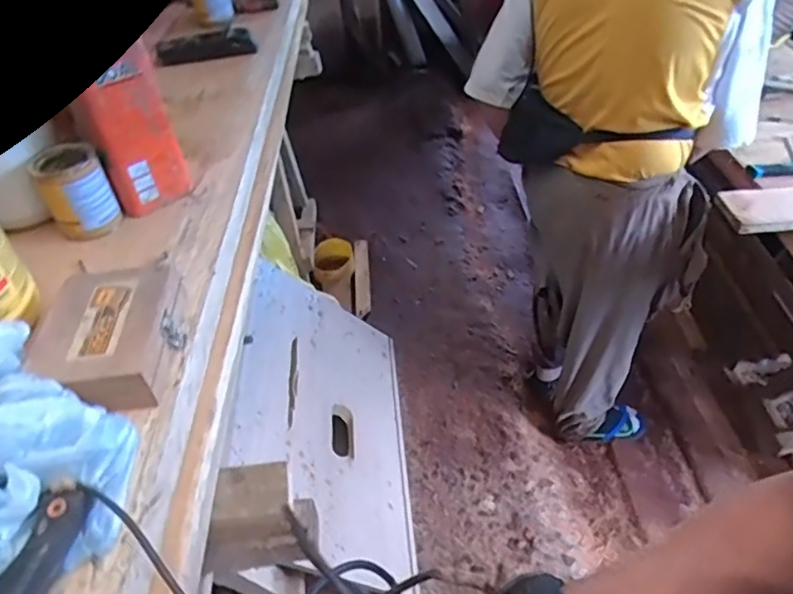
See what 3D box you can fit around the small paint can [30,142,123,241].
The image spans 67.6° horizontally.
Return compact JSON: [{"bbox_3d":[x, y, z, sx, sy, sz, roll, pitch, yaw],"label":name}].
[{"bbox_3d":[-0.429,-0.139,0.799,0.078,0.107,0.073,-1,45,1],"label":"small paint can"}]

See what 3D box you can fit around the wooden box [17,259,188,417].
[{"bbox_3d":[-0.301,0.040,0.622,0.133,0.047,0.171,-4,45,-1],"label":"wooden box"}]

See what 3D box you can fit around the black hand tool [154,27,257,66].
[{"bbox_3d":[-0.397,-0.517,1.227,0.199,0.050,0.040,-12,45,-9],"label":"black hand tool"}]

